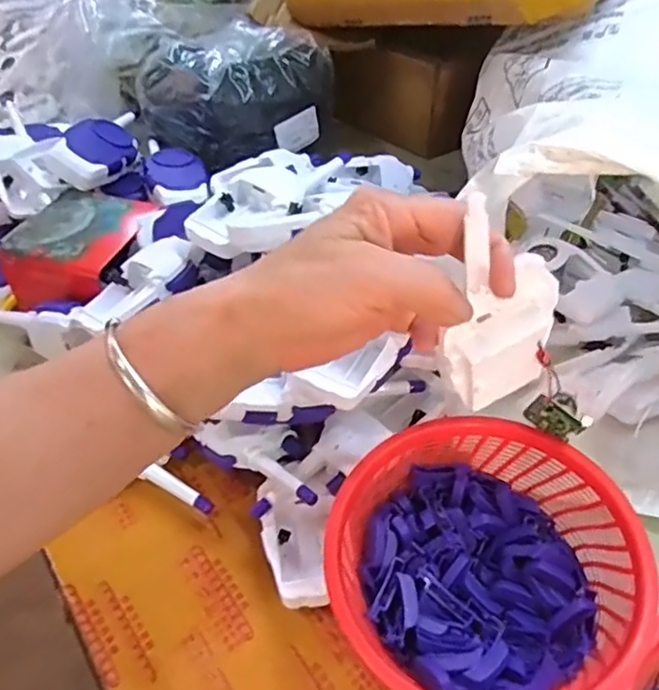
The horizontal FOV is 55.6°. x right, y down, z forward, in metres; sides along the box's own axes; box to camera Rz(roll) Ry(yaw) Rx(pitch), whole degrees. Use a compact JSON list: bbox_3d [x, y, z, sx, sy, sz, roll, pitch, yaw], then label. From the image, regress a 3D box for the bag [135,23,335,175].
[{"bbox_3d":[-0.116,-0.306,0.738,0.176,0.106,0.179,-33,54,-27],"label":"bag"}]

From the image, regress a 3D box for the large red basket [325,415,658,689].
[{"bbox_3d":[0.092,0.144,0.393,0.176,0.086,0.174,-1,46,1],"label":"large red basket"}]

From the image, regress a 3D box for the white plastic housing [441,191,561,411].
[{"bbox_3d":[0.083,-0.023,0.312,0.061,0.151,0.025,-29,50,-5],"label":"white plastic housing"}]

